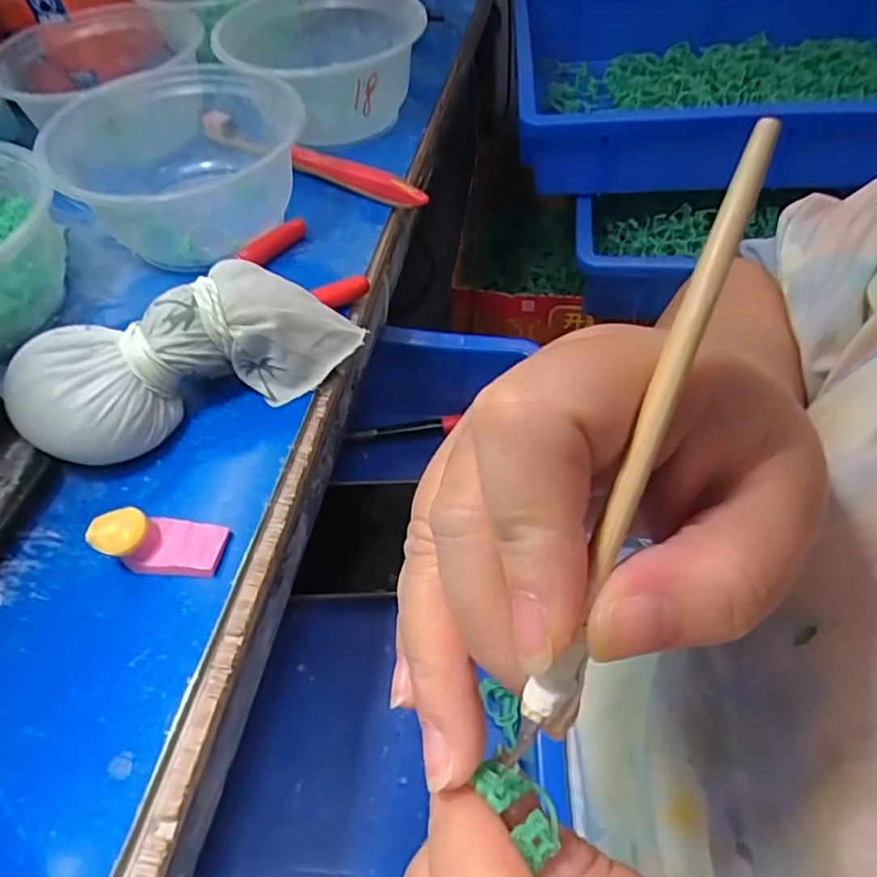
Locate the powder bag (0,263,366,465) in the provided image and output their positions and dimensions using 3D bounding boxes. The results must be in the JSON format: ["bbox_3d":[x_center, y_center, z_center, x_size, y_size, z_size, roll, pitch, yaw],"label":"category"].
[{"bbox_3d":[-0.107,-0.036,0.274,0.144,0.047,0.051,-28,57,-17],"label":"powder bag"}]

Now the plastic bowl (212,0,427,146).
[{"bbox_3d":[-0.079,-0.258,0.429,0.126,0.061,0.140,-9,53,-4],"label":"plastic bowl"}]

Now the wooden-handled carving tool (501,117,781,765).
[{"bbox_3d":[0.033,0.004,0.104,0.004,0.004,0.115,22,95,18],"label":"wooden-handled carving tool"}]

